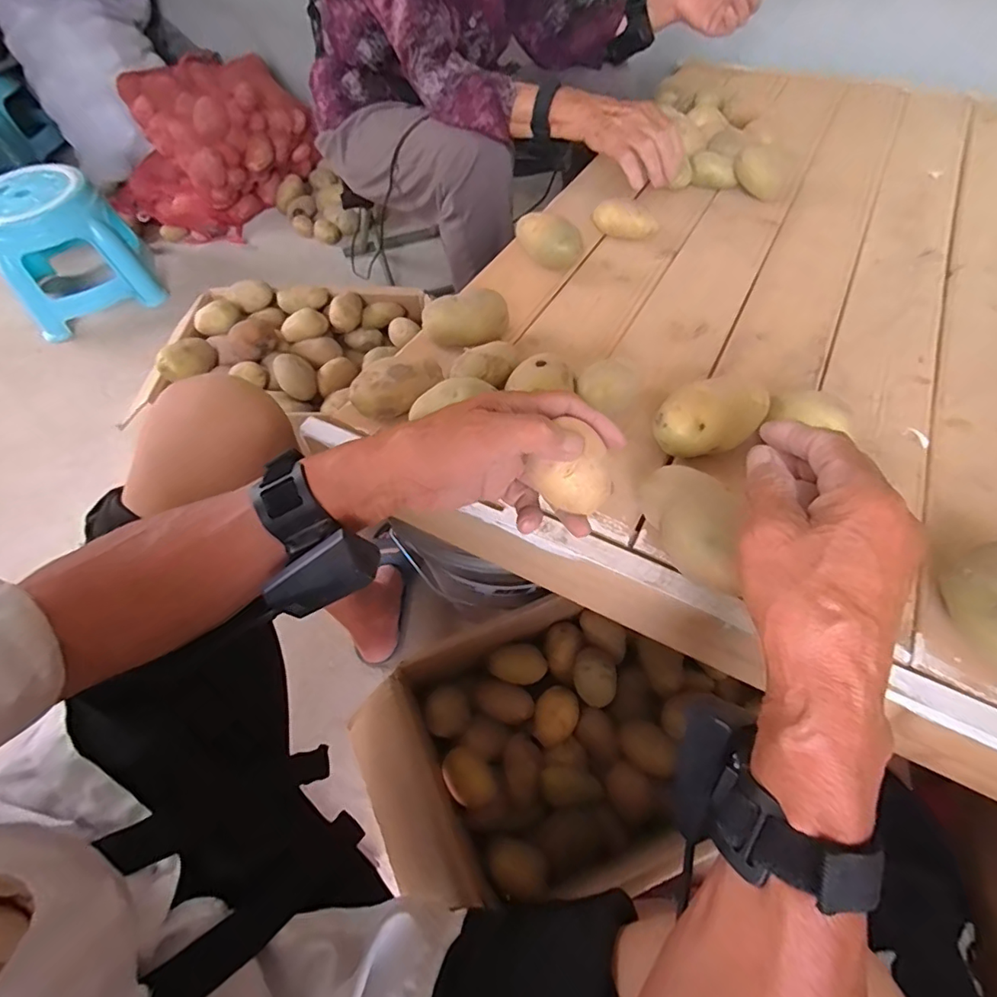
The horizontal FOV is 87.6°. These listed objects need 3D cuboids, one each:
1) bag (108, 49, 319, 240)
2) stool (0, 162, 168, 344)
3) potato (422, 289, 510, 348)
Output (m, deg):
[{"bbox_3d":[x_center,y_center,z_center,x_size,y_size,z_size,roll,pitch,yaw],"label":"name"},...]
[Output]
[{"bbox_3d":[-0.786,-0.919,1.382,0.397,0.288,0.438,28,64,19],"label":"bag"},{"bbox_3d":[-1.007,-0.583,1.189,0.280,0.254,0.249,-36,63,-17],"label":"stool"},{"bbox_3d":[-0.032,-0.181,0.525,0.085,0.038,0.040,-6,59,0],"label":"potato"}]

